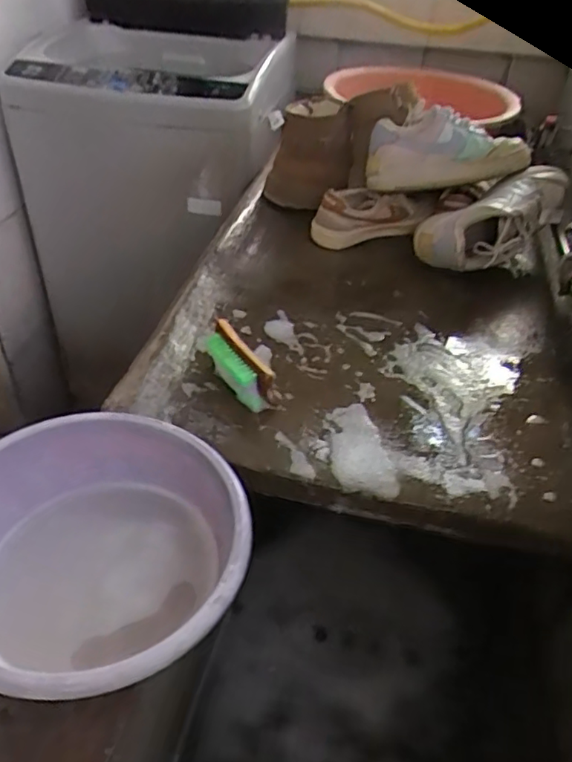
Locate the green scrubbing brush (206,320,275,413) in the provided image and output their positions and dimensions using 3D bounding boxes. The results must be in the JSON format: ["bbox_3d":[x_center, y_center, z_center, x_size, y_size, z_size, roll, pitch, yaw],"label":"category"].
[{"bbox_3d":[-0.058,-0.014,0.685,0.034,0.058,0.108,-20,45,-24],"label":"green scrubbing brush"}]

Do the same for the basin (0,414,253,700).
[{"bbox_3d":[-0.163,0.151,0.521,0.252,0.094,0.255,1,40,-1],"label":"basin"}]

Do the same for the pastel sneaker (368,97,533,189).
[{"bbox_3d":[0.253,-0.367,0.943,0.256,0.110,0.100,-10,41,-14],"label":"pastel sneaker"}]

